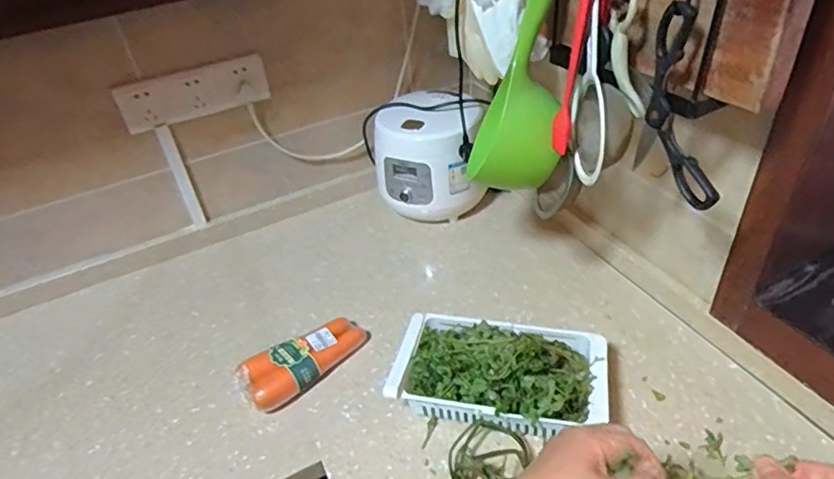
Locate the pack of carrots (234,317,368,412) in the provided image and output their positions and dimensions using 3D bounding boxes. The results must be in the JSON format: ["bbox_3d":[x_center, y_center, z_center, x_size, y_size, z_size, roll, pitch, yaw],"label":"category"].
[{"bbox_3d":[-0.169,0.183,0.832,0.204,0.048,0.080,-29,43,-26],"label":"pack of carrots"}]

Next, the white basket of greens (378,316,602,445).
[{"bbox_3d":[0.116,0.184,0.756,0.287,0.094,0.168,4,39,13],"label":"white basket of greens"}]

